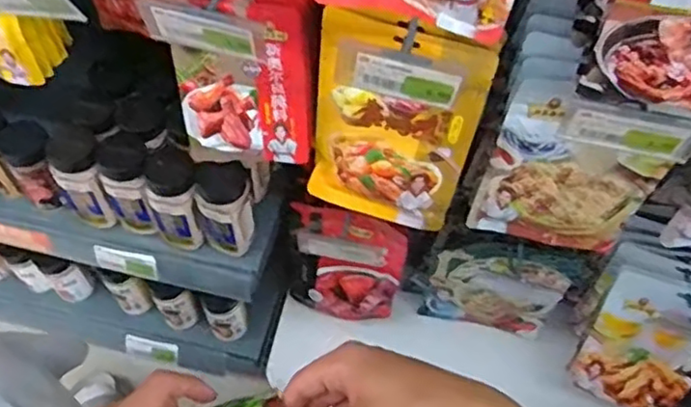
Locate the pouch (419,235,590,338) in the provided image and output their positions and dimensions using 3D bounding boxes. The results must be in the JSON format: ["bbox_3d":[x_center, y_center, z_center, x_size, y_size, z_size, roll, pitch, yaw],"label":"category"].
[{"bbox_3d":[0.213,0.118,0.891,0.175,0.252,0.028,11,60,4],"label":"pouch"}]

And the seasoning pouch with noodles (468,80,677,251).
[{"bbox_3d":[0.221,-0.025,0.618,0.156,0.209,0.038,9,60,3],"label":"seasoning pouch with noodles"}]

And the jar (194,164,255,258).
[{"bbox_3d":[-0.143,0.010,0.759,0.066,0.129,0.057,-10,61,-8],"label":"jar"}]

